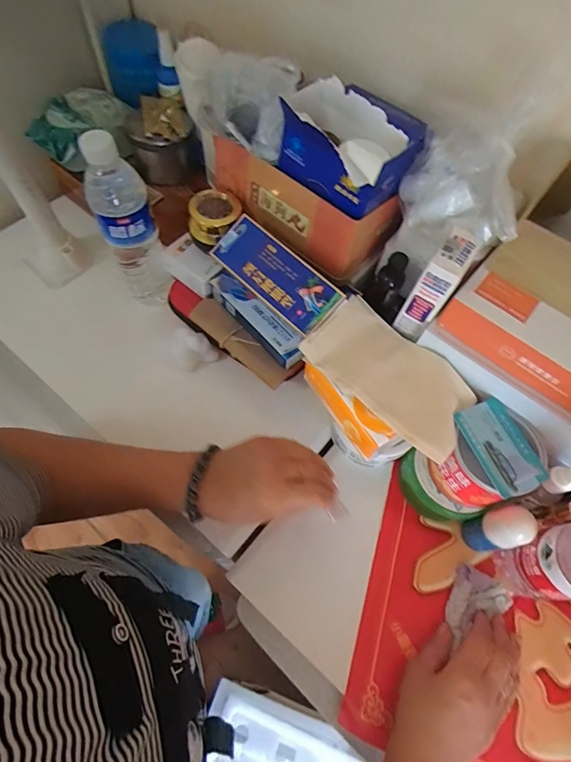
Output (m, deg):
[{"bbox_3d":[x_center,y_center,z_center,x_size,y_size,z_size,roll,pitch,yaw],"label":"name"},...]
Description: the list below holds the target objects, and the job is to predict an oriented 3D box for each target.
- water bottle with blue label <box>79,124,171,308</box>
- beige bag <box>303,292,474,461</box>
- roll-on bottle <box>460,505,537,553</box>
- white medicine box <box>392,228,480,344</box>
[{"bbox_3d":[-0.186,-0.178,0.492,0.061,0.234,0.074,-18,65,-12],"label":"water bottle with blue label"},{"bbox_3d":[0.109,-0.010,0.404,0.166,0.023,0.091,41,68,17],"label":"beige bag"},{"bbox_3d":[0.216,0.153,0.419,0.030,0.092,0.036,-19,65,-12],"label":"roll-on bottle"},{"bbox_3d":[0.144,-0.087,0.403,0.033,0.113,0.048,31,65,13],"label":"white medicine box"}]

